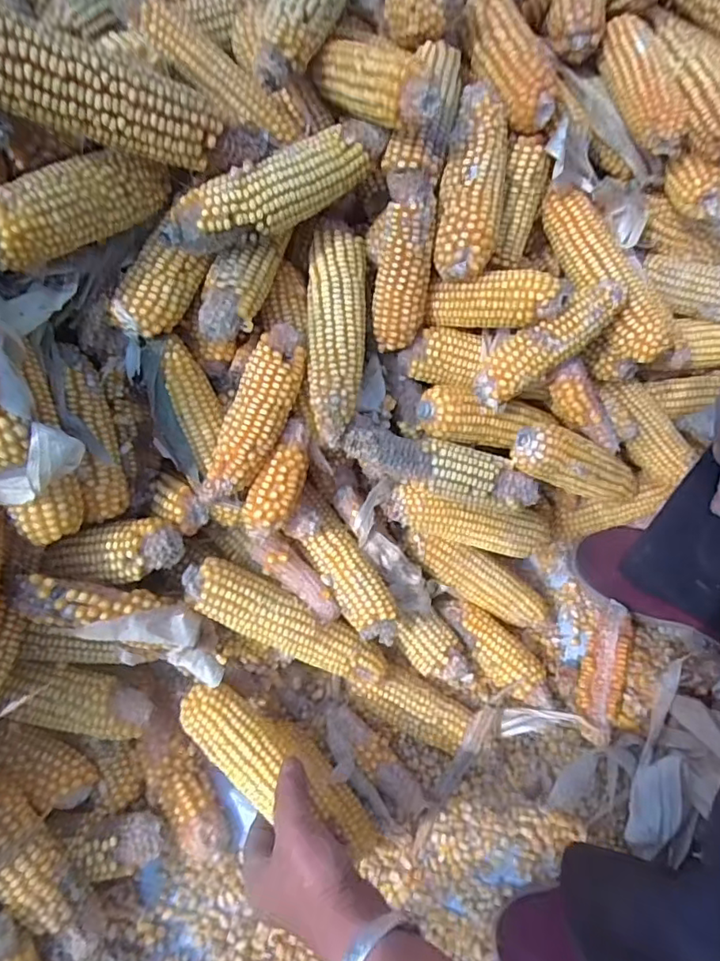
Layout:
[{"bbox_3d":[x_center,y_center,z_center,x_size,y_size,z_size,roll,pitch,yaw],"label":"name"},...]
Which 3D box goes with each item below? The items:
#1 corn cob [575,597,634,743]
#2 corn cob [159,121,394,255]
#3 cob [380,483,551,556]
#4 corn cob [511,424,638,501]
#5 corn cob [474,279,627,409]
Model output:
[{"bbox_3d":[0.246,0.192,0.572,0.043,0.046,0.141,25,67,9],"label":"corn cob"},{"bbox_3d":[-0.060,-0.215,0.417,0.181,0.038,0.038,-39,72,-18],"label":"corn cob"},{"bbox_3d":[0.109,0.038,0.535,0.180,0.049,0.041,14,63,-23],"label":"cob"},{"bbox_3d":[0.214,-0.009,0.543,0.192,0.048,0.045,15,59,-34],"label":"corn cob"},{"bbox_3d":[0.155,-0.116,0.468,0.141,0.034,0.040,-36,69,4],"label":"corn cob"}]

